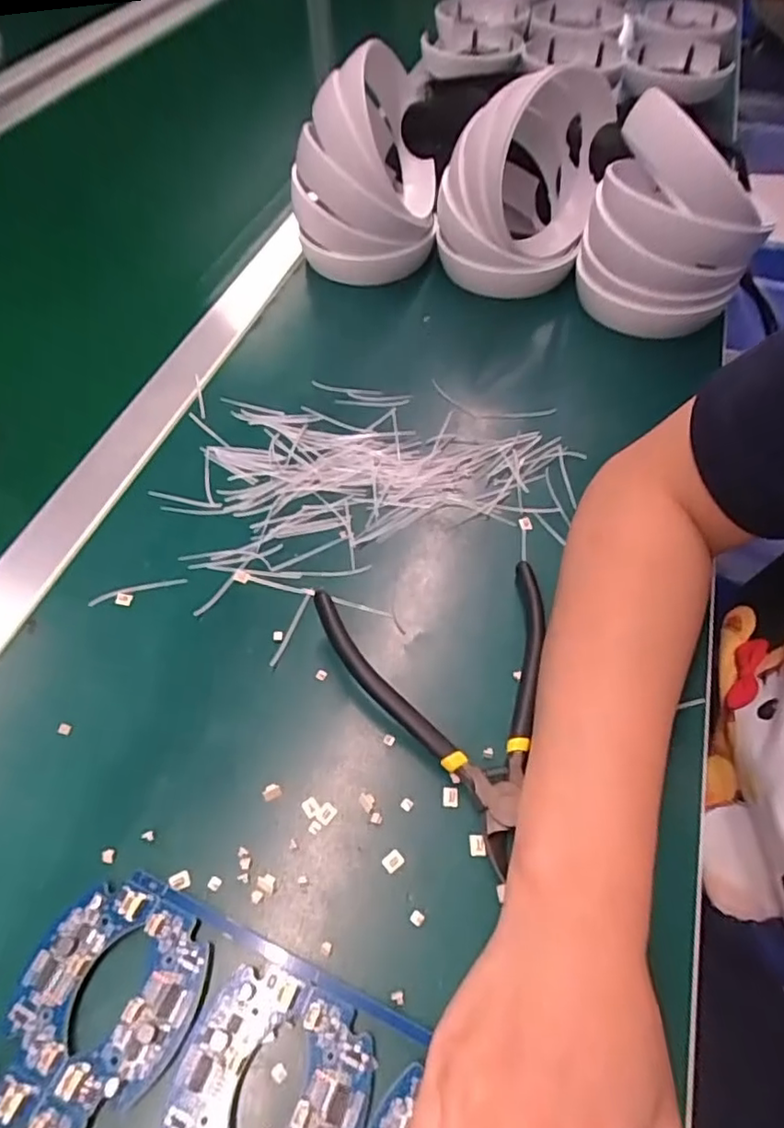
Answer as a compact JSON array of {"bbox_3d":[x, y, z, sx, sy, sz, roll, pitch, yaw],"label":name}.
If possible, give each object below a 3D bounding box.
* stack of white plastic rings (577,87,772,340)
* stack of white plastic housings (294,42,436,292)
[{"bbox_3d":[0.198,-0.250,0.438,0.106,0.115,0.128,9,56,8],"label":"stack of white plastic rings"},{"bbox_3d":[-0.020,-0.302,0.457,0.102,0.124,0.123,0,55,3],"label":"stack of white plastic housings"}]

